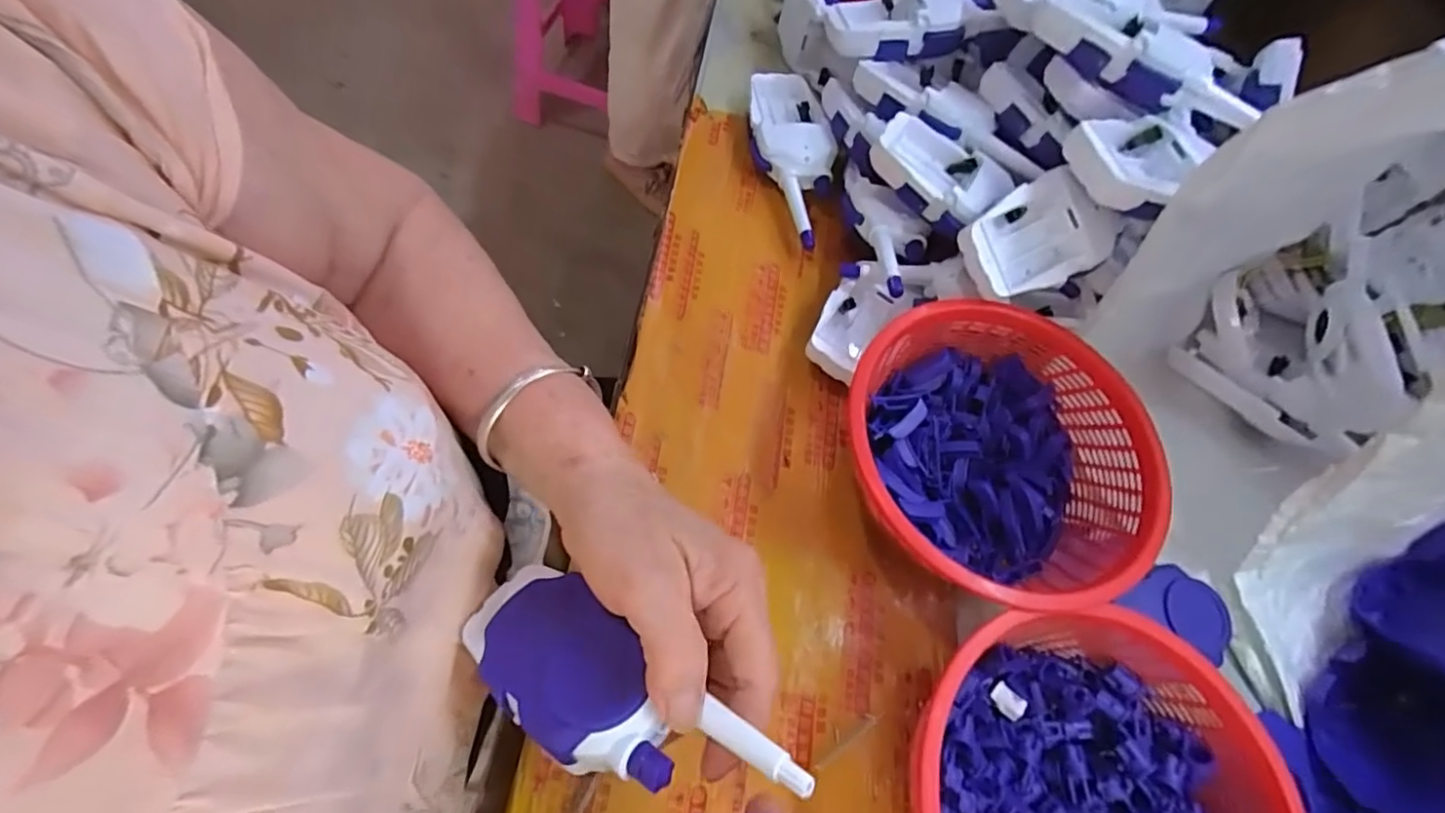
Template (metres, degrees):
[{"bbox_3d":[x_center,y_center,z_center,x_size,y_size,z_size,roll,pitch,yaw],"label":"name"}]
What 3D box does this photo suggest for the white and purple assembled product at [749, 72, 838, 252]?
[{"bbox_3d":[0.055,-0.200,0.494,0.064,0.036,0.168,1,66,-8],"label":"white and purple assembled product"}]

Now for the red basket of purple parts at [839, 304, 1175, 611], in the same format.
[{"bbox_3d":[0.159,0.031,0.375,0.174,0.071,0.181,2,66,-8],"label":"red basket of purple parts"}]

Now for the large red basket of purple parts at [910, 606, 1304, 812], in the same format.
[{"bbox_3d":[0.179,0.193,0.299,0.167,0.072,0.170,3,65,-7],"label":"large red basket of purple parts"}]

